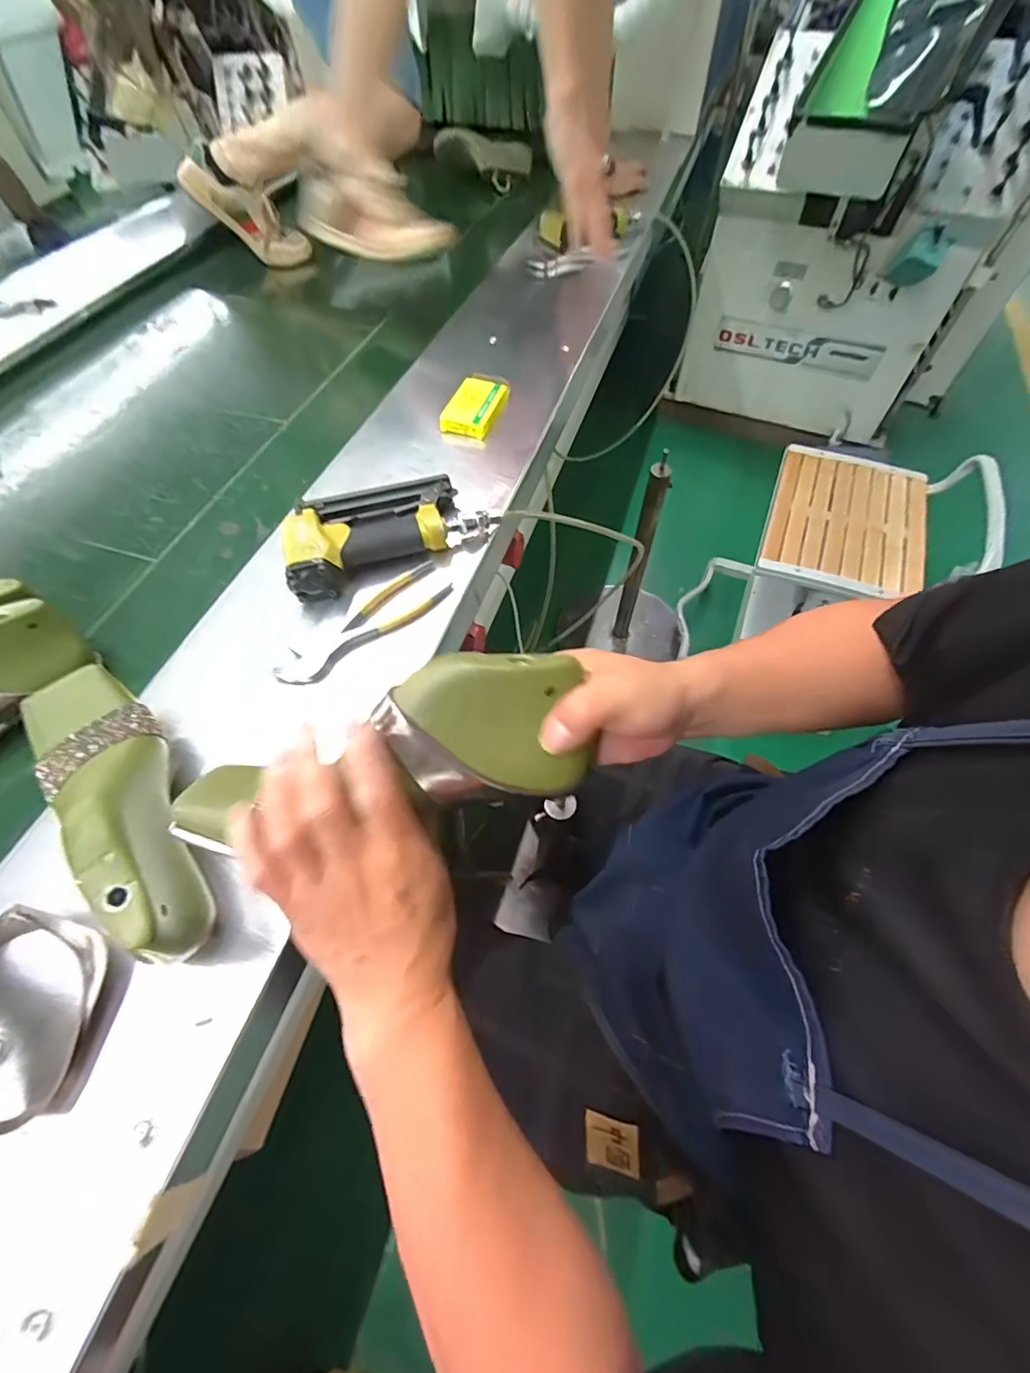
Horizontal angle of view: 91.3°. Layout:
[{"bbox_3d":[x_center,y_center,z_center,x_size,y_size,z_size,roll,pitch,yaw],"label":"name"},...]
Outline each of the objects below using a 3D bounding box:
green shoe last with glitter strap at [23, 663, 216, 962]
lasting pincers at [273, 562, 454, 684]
[{"bbox_3d":[-0.283,0.079,0.369,0.236,0.084,0.079,37,65,22],"label":"green shoe last with glitter strap"},{"bbox_3d":[-0.152,-0.063,0.512,0.193,0.017,0.044,-37,64,-20],"label":"lasting pincers"}]

